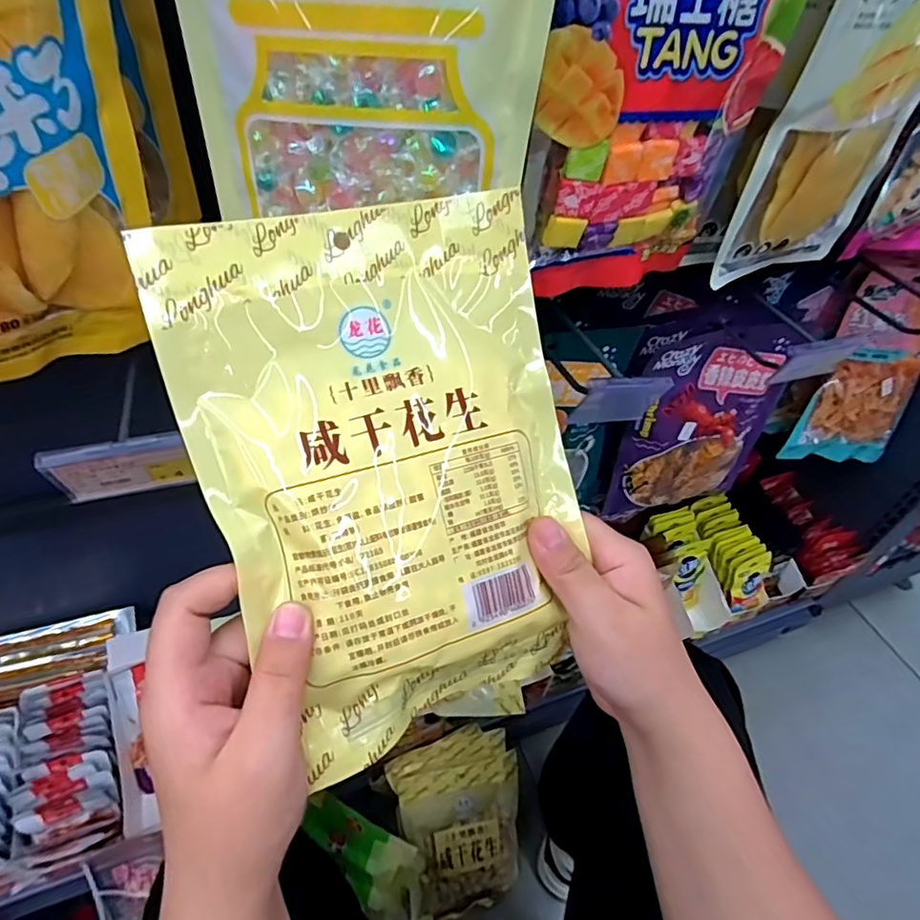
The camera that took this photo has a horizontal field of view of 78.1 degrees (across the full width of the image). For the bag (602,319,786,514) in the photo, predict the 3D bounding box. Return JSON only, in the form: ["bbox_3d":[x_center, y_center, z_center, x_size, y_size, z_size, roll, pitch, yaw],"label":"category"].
[{"bbox_3d":[0.276,-0.040,0.653,0.185,0.250,0.058,-10,42,-11],"label":"bag"}]

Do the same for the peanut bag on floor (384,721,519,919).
[{"bbox_3d":[0.004,0.501,0.785,0.170,0.029,0.247,-10,92,-13],"label":"peanut bag on floor"}]

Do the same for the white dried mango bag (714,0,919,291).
[{"bbox_3d":[0.272,-0.242,0.384,0.149,0.250,0.021,-18,53,-22],"label":"white dried mango bag"}]

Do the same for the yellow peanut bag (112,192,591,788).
[{"bbox_3d":[-0.025,0.006,0.262,0.167,0.029,0.234,-16,91,-20],"label":"yellow peanut bag"}]

